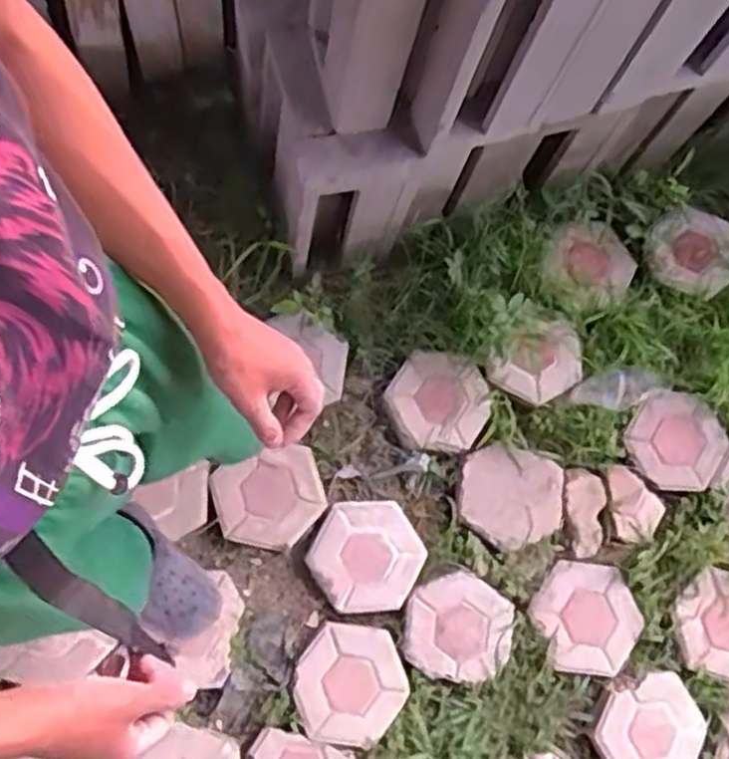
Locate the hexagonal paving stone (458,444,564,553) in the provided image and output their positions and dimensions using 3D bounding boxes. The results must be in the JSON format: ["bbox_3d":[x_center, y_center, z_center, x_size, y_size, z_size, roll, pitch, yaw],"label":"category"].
[{"bbox_3d":[0.282,0.230,1.519,0.198,0.031,0.182,19,74,0],"label":"hexagonal paving stone"}]

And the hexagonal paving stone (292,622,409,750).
[{"bbox_3d":[-0.025,0.550,1.412,0.194,0.032,0.201,10,74,-3],"label":"hexagonal paving stone"}]

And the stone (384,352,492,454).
[{"bbox_3d":[0.148,0.046,1.545,0.189,0.024,0.196,-32,87,-2],"label":"stone"}]

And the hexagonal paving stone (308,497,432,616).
[{"bbox_3d":[0.005,0.329,1.470,0.202,0.044,0.209,30,74,3],"label":"hexagonal paving stone"}]

